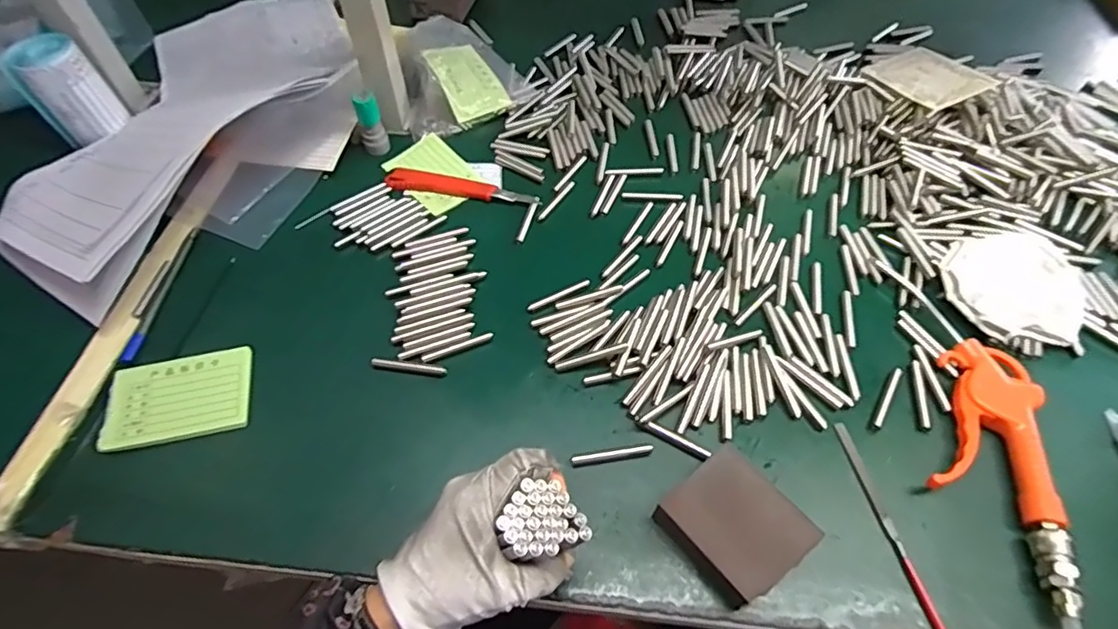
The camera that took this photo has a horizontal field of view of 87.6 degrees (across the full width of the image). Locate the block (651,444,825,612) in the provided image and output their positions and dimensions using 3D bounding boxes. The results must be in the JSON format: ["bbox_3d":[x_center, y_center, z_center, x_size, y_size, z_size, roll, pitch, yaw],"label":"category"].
[{"bbox_3d":[0.113,0.135,0.373,0.069,0.023,0.078,-33,61,-21],"label":"block"}]

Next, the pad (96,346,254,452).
[{"bbox_3d":[-0.281,0.061,0.431,0.097,0.007,0.063,-11,55,-7],"label":"pad"}]

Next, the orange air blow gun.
[{"bbox_3d":[0.301,0.068,0.423,0.086,0.019,0.256,11,56,8],"label":"orange air blow gun"}]

